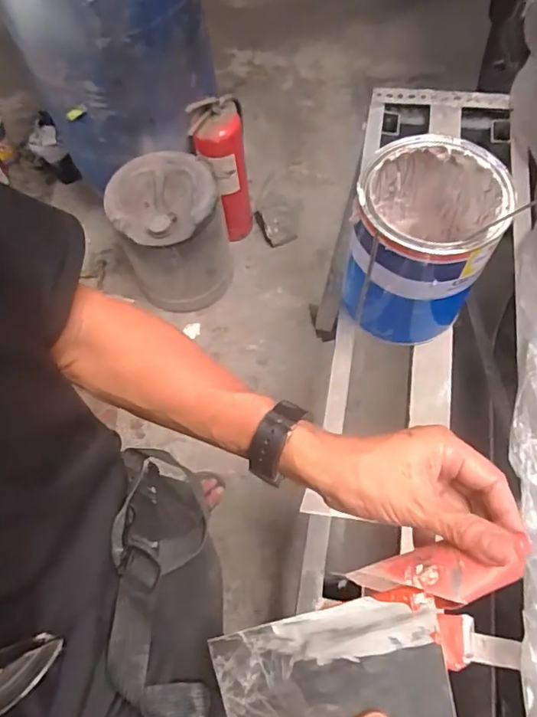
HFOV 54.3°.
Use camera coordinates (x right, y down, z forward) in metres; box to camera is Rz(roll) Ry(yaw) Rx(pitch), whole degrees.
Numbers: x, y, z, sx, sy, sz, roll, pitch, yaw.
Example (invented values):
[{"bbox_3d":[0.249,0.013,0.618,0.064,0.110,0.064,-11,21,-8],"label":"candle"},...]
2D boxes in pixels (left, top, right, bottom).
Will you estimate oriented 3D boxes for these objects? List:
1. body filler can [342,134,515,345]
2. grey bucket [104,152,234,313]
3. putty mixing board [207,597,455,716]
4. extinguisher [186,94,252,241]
[{"bbox_3d":[0.186,-0.138,0.657,0.152,0.209,0.166,-1,64,2],"label":"body filler can"},{"bbox_3d":[-0.294,-0.366,1.673,0.310,0.434,0.357,-21,65,-7],"label":"grey bucket"},{"bbox_3d":[0.037,0.199,0.308,0.135,0.004,0.093,-15,51,9],"label":"putty mixing board"},{"bbox_3d":[-0.148,-0.633,1.742,0.147,0.569,0.193,-5,64,0],"label":"extinguisher"}]

